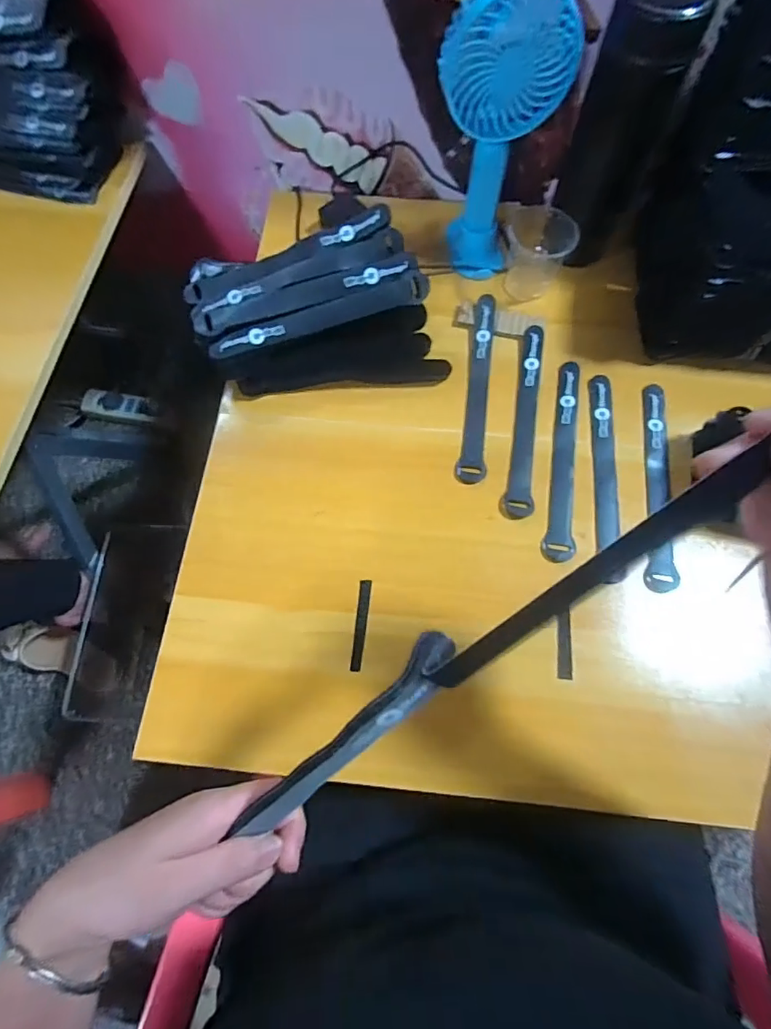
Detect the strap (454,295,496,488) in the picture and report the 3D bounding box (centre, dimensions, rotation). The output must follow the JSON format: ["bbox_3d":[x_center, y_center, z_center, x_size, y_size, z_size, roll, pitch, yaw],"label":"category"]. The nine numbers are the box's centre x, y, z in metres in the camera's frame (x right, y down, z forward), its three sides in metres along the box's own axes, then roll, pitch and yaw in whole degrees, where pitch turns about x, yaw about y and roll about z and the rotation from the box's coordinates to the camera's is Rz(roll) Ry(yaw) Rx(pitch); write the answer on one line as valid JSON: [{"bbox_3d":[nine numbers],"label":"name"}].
[{"bbox_3d":[0.089,-0.122,0.475,0.025,0.009,0.200,9,69,3],"label":"strap"}]

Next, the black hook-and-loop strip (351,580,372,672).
[{"bbox_3d":[-0.019,0.088,0.401,0.010,0.004,0.071,5,69,1],"label":"black hook-and-loop strip"}]

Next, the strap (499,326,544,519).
[{"bbox_3d":[0.130,-0.091,0.463,0.025,0.007,0.202,11,69,4],"label":"strap"}]

